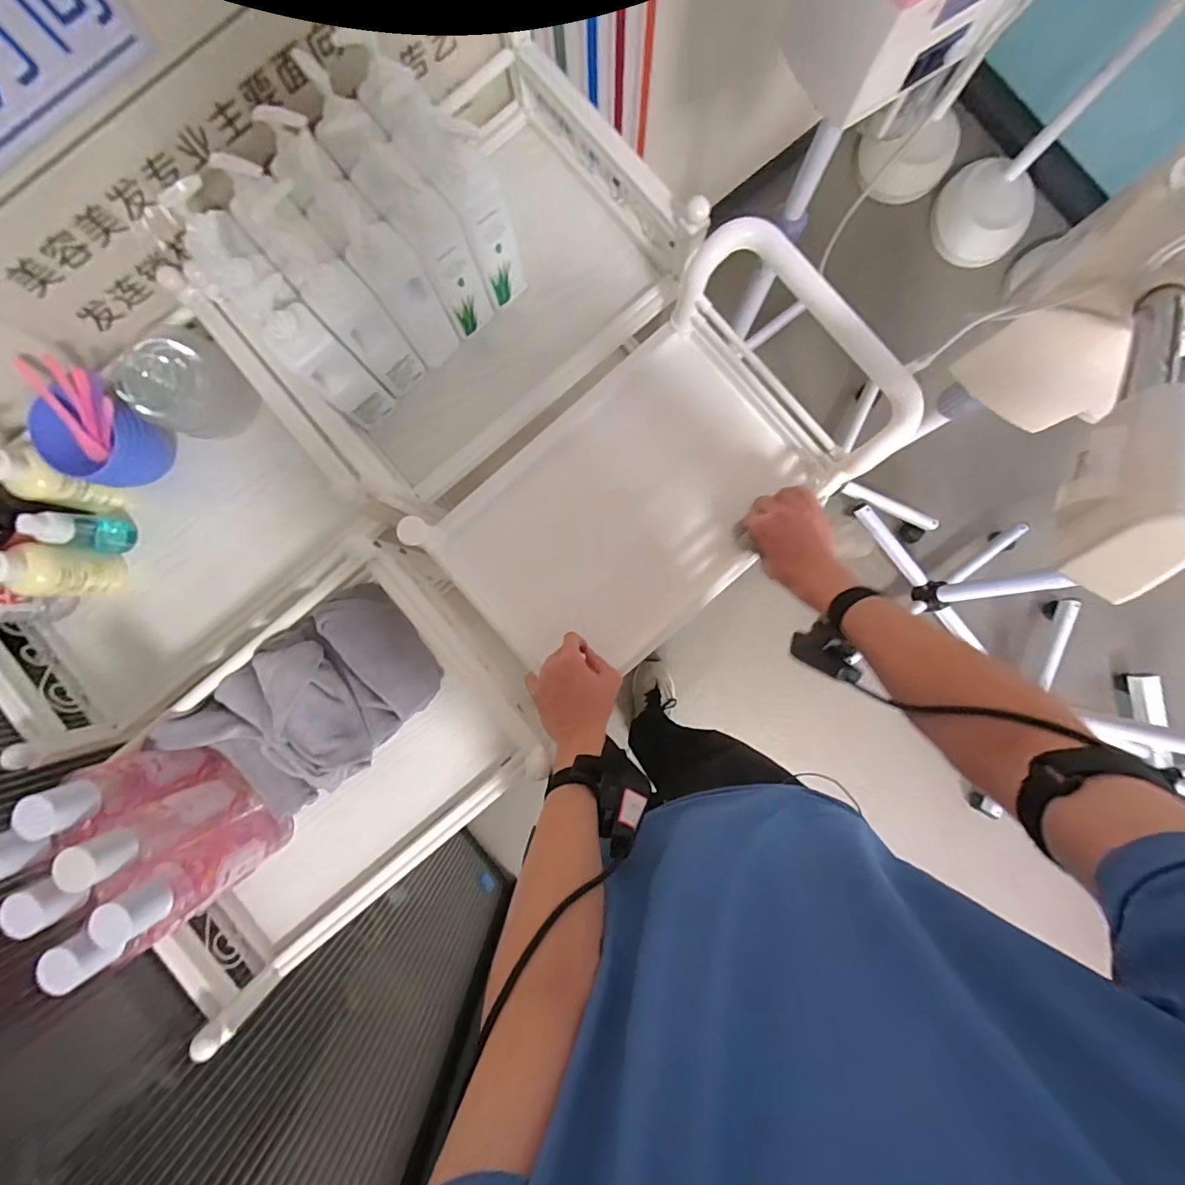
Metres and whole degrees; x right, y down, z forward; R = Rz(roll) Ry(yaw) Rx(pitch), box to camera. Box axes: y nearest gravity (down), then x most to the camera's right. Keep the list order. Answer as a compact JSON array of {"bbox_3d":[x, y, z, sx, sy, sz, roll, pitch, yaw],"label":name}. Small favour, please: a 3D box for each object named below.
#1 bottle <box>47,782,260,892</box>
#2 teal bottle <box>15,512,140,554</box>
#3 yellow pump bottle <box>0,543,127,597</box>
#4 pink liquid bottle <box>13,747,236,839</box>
[{"bbox_3d":[-0.471,0.261,0.573,0.053,0.205,0.062,-27,89,1],"label":"bottle"},{"bbox_3d":[-0.636,-0.076,0.639,0.040,0.122,0.049,8,90,2],"label":"teal bottle"},{"bbox_3d":[-0.656,-0.024,0.606,0.050,0.179,0.061,1,89,2],"label":"yellow pump bottle"},{"bbox_3d":[-0.507,0.210,0.573,0.053,0.196,0.058,-13,89,2],"label":"pink liquid bottle"}]

